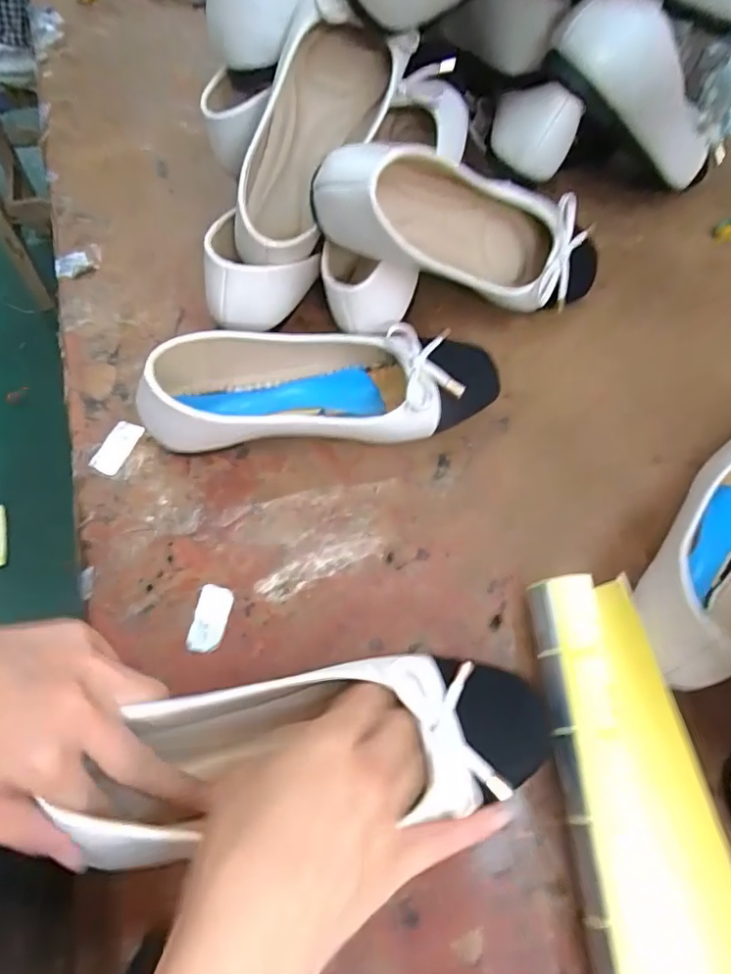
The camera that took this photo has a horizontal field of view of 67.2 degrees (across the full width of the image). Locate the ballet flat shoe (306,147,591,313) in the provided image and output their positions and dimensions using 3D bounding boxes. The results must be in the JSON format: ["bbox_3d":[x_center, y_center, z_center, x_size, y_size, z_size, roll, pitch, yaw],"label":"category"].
[{"bbox_3d":[0.081,-0.183,0.402,0.250,0.078,0.068,0,59,-32],"label":"ballet flat shoe"}]

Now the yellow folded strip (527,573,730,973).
[{"bbox_3d":[0.141,0.170,0.284,0.074,0.042,0.243,-1,63,-2],"label":"yellow folded strip"}]

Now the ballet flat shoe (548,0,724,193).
[{"bbox_3d":[0.227,-0.316,0.451,0.221,0.068,0.075,8,54,-43],"label":"ballet flat shoe"}]

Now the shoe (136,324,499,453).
[{"bbox_3d":[-0.029,-0.071,0.393,0.248,0.061,0.084,-6,63,-4],"label":"shoe"}]

